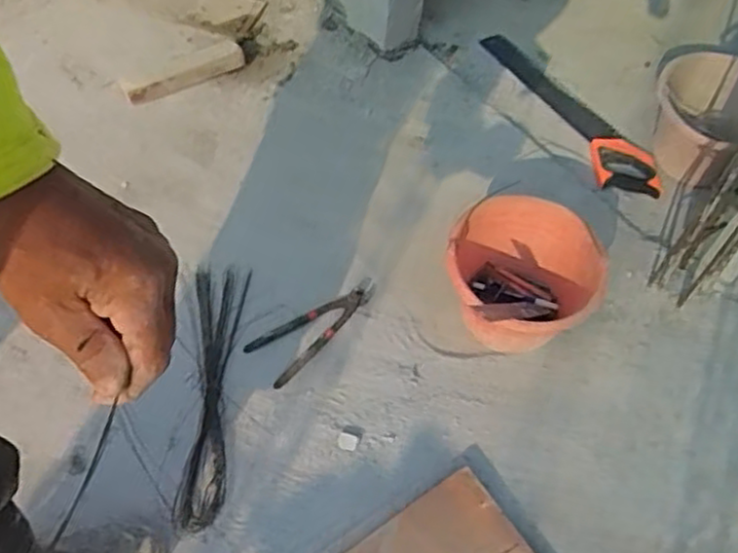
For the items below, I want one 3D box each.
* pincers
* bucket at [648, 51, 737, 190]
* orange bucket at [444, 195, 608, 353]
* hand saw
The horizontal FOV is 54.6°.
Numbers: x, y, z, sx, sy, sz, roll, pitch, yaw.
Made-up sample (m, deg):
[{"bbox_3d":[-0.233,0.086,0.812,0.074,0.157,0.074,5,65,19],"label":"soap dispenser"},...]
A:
[{"bbox_3d":[-0.081,0.082,1.186,0.245,0.011,0.093,-34,61,-23],"label":"pincers"},{"bbox_3d":[0.613,-0.286,1.340,0.186,0.174,0.223,31,59,20],"label":"bucket"},{"bbox_3d":[0.233,0.018,1.118,0.225,0.187,0.245,0,54,0],"label":"orange bucket"},{"bbox_3d":[0.395,-0.351,1.487,0.104,0.036,0.575,-22,57,-16],"label":"hand saw"}]

